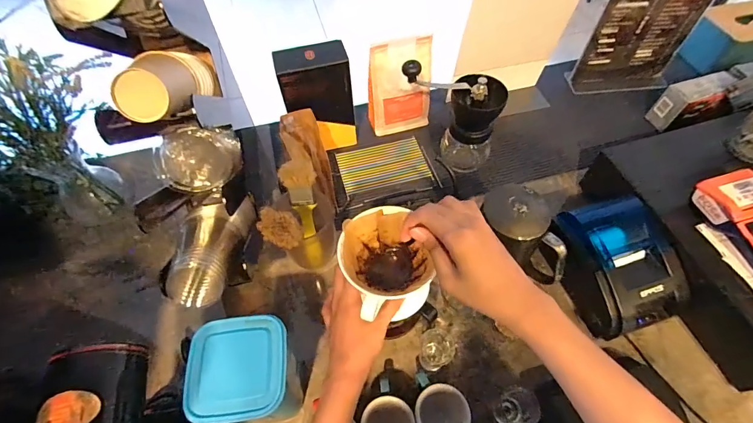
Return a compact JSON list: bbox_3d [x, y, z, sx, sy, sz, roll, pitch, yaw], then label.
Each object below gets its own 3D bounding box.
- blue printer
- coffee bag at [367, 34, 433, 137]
[{"bbox_3d":[0.352,0.074,0.539,0.137,0.095,0.175,-16,58,-9],"label":"blue printer"},{"bbox_3d":[0.046,-0.233,0.699,0.119,0.168,0.049,-11,57,-6],"label":"coffee bag"}]

